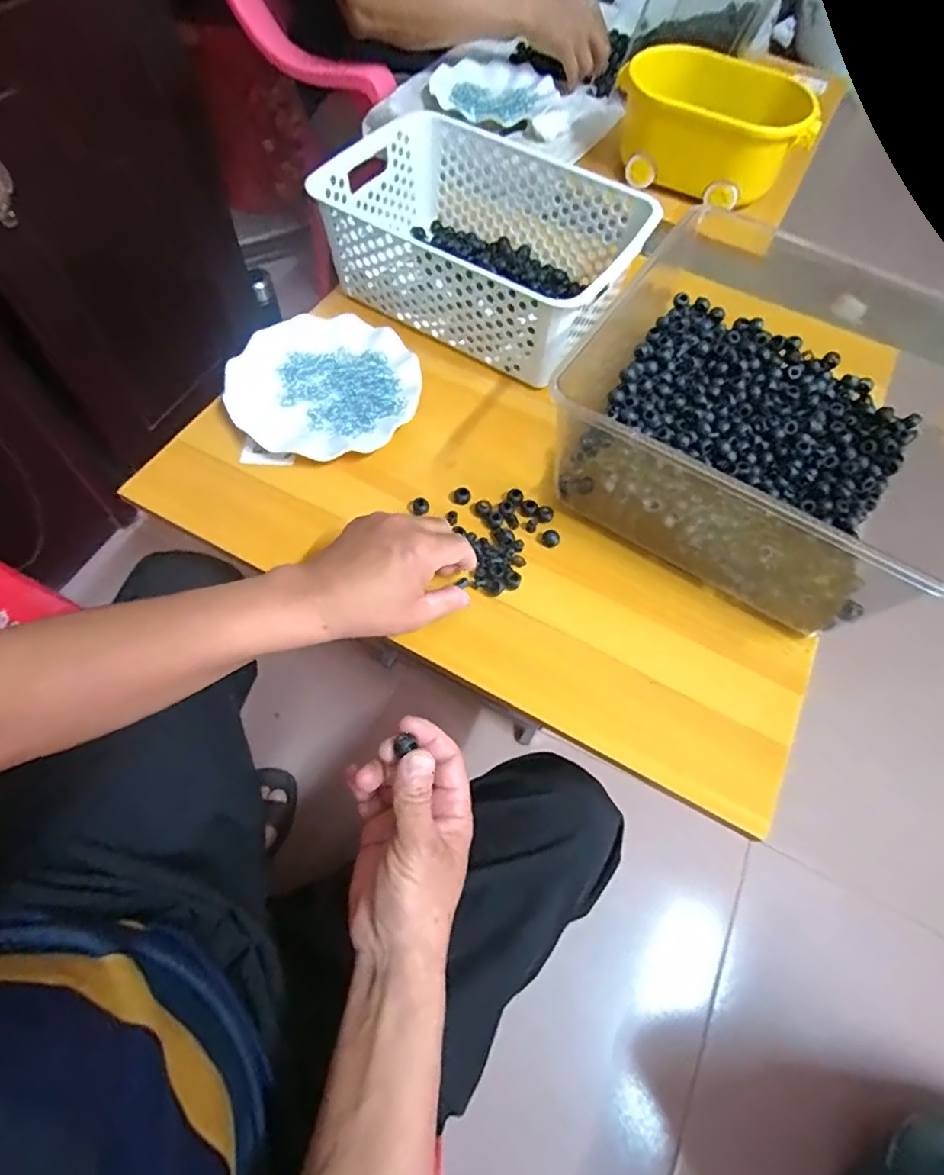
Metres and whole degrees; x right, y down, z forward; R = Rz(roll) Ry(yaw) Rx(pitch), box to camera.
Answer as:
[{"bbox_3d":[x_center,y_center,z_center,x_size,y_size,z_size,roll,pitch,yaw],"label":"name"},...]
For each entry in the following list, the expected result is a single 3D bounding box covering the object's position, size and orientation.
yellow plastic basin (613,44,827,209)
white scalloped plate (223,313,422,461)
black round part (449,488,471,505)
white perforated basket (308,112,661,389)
[{"bbox_3d":[0.306,-0.596,0.754,0.250,0.100,0.145,26,64,10],"label":"yellow plastic basin"},{"bbox_3d":[-0.145,-0.198,0.576,0.179,0.026,0.170,2,62,-3],"label":"white scalloped plate"},{"bbox_3d":[-0.011,-0.083,0.534,0.020,0.016,0.012,13,62,3],"label":"black round part"},{"bbox_3d":[0.013,-0.361,0.620,0.305,0.114,0.206,30,64,11],"label":"white perforated basket"}]

